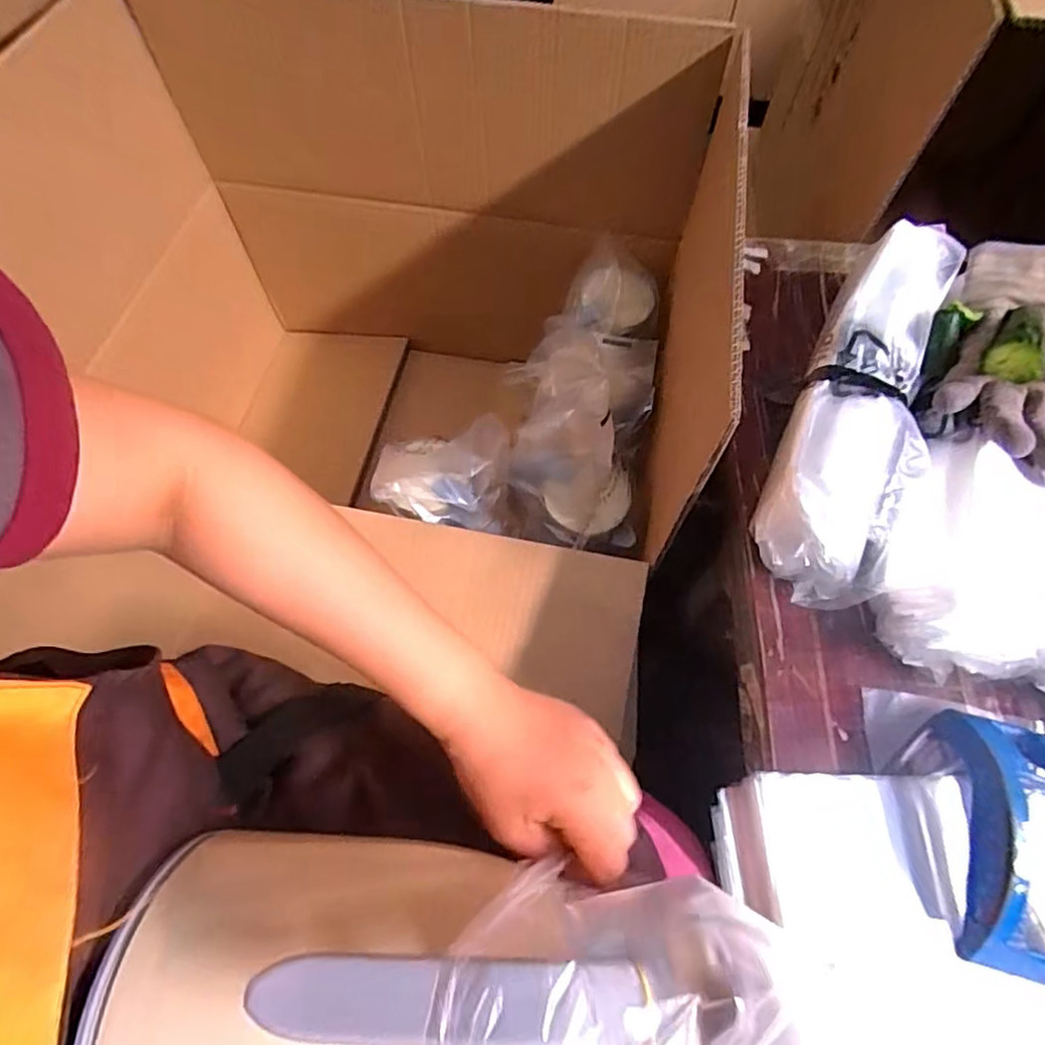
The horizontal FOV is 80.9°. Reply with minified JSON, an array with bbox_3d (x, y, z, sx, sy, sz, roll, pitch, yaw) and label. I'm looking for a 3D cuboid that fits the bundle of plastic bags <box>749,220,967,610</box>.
[{"bbox_3d":[0.244,-0.088,0.441,0.085,0.080,0.291,23,64,11],"label":"bundle of plastic bags"}]

